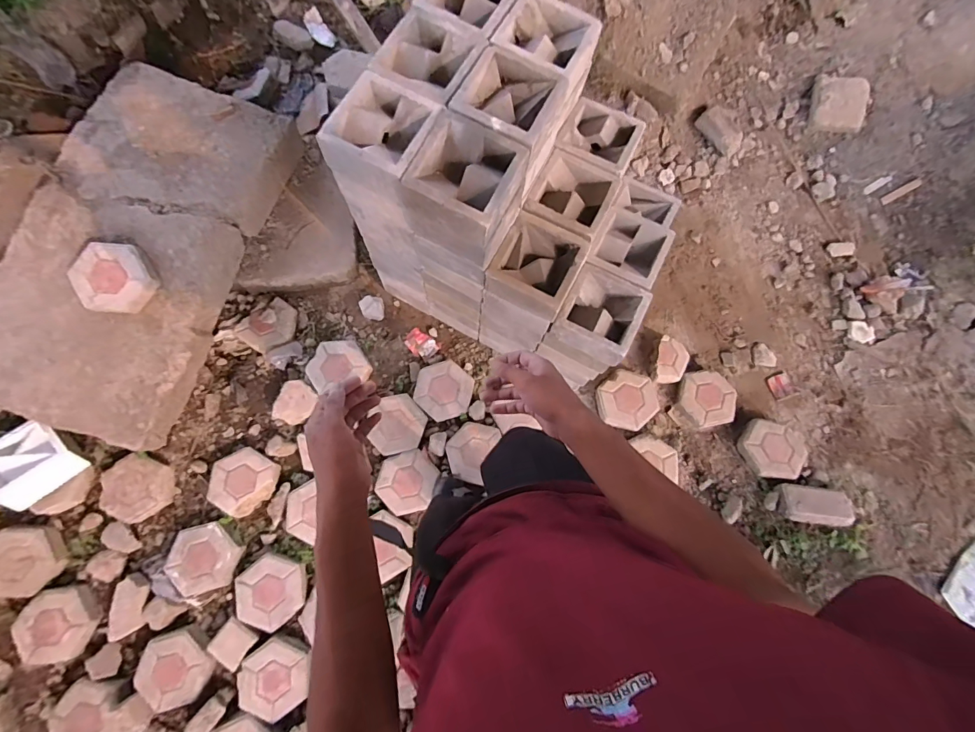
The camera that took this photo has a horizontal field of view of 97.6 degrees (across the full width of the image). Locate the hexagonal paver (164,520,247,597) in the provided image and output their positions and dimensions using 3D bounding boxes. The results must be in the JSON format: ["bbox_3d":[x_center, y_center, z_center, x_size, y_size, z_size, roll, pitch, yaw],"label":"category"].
[{"bbox_3d":[-0.908,0.616,1.357,0.223,0.064,0.200,43,78,8],"label":"hexagonal paver"}]

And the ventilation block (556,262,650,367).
[{"bbox_3d":[0.311,-0.141,1.154,0.207,0.072,0.212,28,77,5],"label":"ventilation block"}]

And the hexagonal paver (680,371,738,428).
[{"bbox_3d":[0.811,0.119,1.556,0.219,0.051,0.210,-8,76,-4],"label":"hexagonal paver"}]

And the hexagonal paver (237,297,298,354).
[{"bbox_3d":[-0.799,-0.145,1.577,0.167,0.031,0.205,41,78,8],"label":"hexagonal paver"}]

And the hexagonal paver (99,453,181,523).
[{"bbox_3d":[-1.158,0.403,1.408,0.220,0.045,0.210,-37,80,-10],"label":"hexagonal paver"}]

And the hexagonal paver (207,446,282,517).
[{"bbox_3d":[-0.815,0.381,1.417,0.204,0.053,0.203,34,77,6],"label":"hexagonal paver"}]

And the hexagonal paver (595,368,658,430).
[{"bbox_3d":[0.511,0.119,1.535,0.225,0.059,0.206,-38,80,-10],"label":"hexagonal paver"}]

